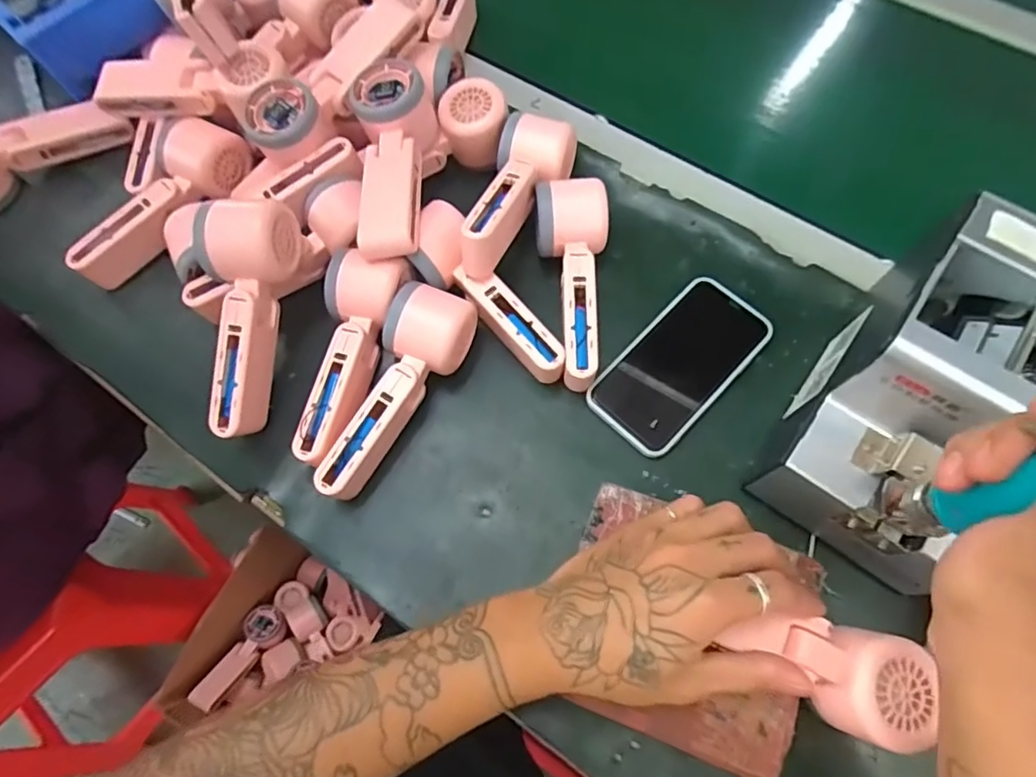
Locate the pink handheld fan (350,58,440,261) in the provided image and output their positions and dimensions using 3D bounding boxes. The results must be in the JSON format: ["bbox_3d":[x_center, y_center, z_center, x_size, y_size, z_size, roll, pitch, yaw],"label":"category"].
[{"bbox_3d":[-0.093,-0.175,0.449,0.058,0.045,0.166,-6,69,0],"label":"pink handheld fan"}]

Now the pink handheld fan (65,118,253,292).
[{"bbox_3d":[-0.298,-0.159,0.474,0.049,0.056,0.164,37,75,15],"label":"pink handheld fan"}]

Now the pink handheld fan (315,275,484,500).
[{"bbox_3d":[-0.088,0.005,0.420,0.054,0.057,0.164,24,72,11],"label":"pink handheld fan"}]

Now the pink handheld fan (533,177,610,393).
[{"bbox_3d":[0.039,-0.079,0.444,0.055,0.061,0.149,2,69,3],"label":"pink handheld fan"}]

